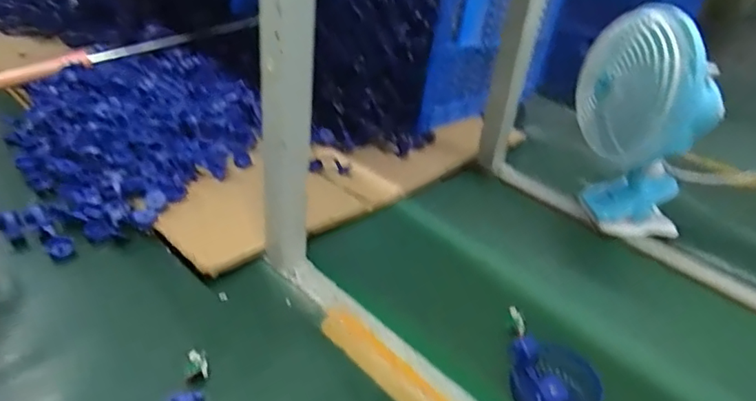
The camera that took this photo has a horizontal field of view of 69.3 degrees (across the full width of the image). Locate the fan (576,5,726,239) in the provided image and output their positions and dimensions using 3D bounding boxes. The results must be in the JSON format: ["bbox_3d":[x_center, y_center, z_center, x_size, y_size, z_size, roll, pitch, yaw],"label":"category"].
[{"bbox_3d":[0.372,-0.101,0.778,0.138,0.299,0.163,-5,35,-15],"label":"fan"}]

